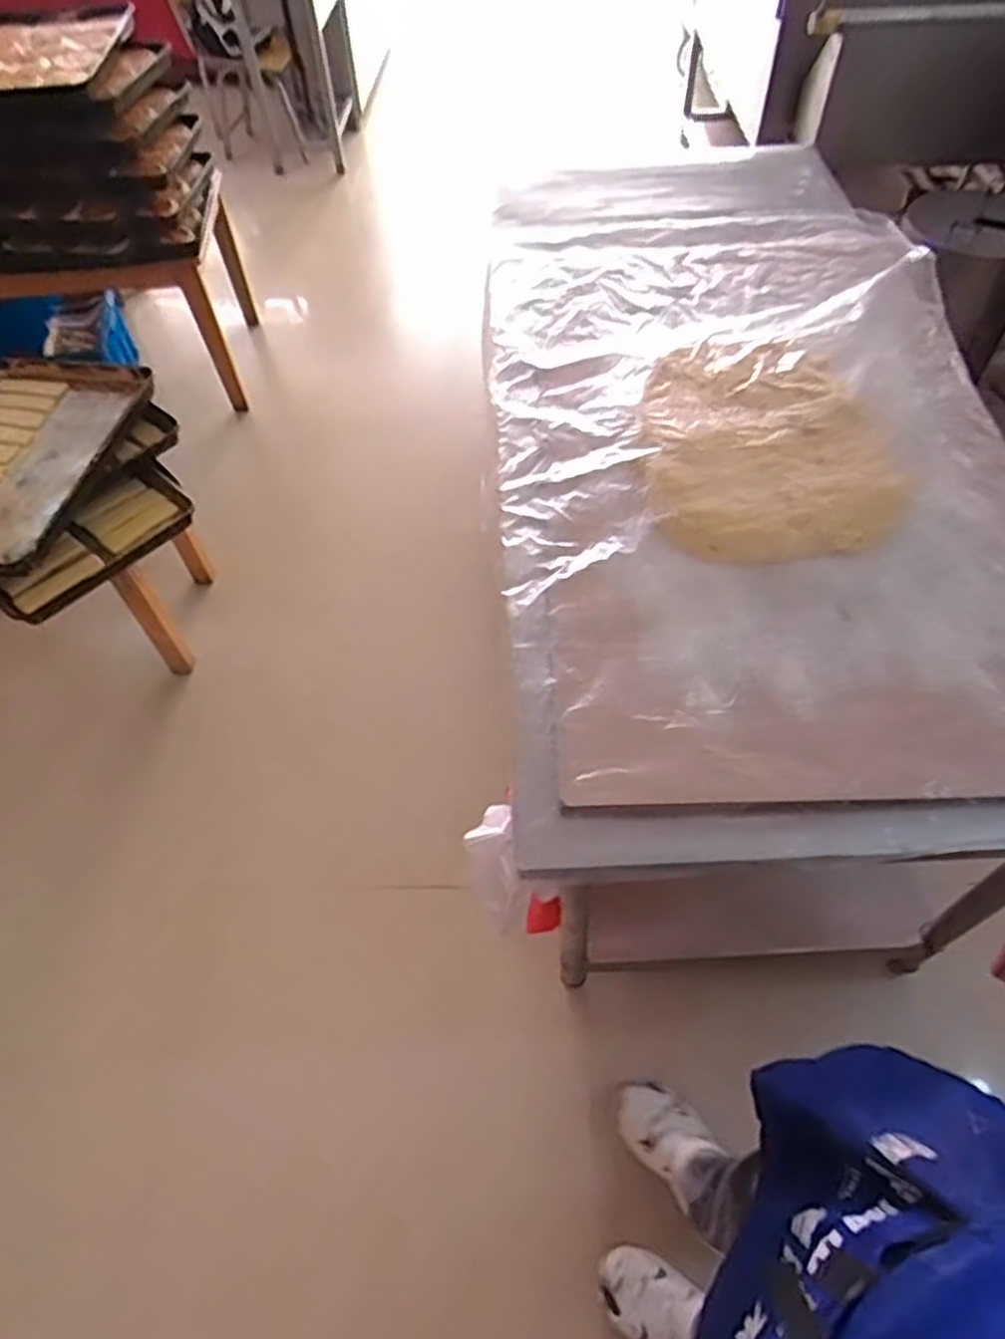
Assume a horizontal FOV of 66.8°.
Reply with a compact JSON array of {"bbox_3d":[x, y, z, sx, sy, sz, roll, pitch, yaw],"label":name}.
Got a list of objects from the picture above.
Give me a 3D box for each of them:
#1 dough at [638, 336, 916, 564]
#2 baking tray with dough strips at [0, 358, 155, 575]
[{"bbox_3d":[0.388,-0.353,1.173,0.379,0.068,0.477,-9,55,-4],"label":"dough"},{"bbox_3d":[-1.028,-0.444,1.586,0.426,0.045,0.632,8,56,8],"label":"baking tray with dough strips"}]

